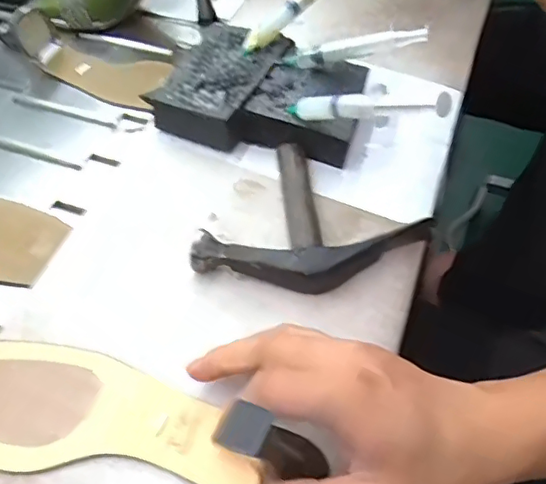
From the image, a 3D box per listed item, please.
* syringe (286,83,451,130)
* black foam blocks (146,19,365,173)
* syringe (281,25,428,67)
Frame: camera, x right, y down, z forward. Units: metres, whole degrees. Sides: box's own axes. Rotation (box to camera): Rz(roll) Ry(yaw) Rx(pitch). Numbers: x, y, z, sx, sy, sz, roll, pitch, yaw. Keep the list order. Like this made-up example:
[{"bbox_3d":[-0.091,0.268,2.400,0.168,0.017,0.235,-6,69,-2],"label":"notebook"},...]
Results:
[{"bbox_3d":[0.061,-0.093,0.398,0.012,0.022,0.142,-39,32,-26],"label":"syringe"},{"bbox_3d":[-0.007,-0.130,0.494,0.163,0.040,0.122,13,54,10],"label":"black foam blocks"},{"bbox_3d":[0.066,-0.163,0.473,0.118,0.019,0.013,-4,49,24],"label":"syringe"}]

